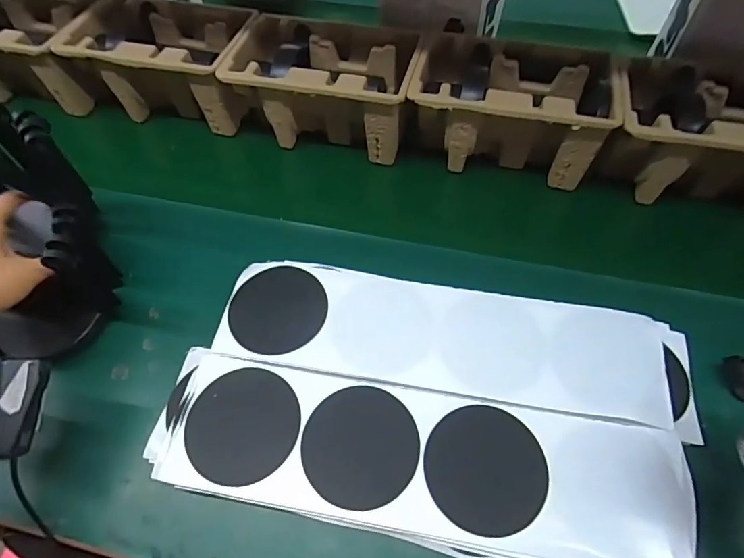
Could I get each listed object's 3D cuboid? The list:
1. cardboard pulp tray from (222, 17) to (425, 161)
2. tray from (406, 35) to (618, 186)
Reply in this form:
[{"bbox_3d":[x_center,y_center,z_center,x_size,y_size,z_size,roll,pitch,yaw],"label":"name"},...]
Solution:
[{"bbox_3d":[-0.058,-0.249,0.589,0.233,0.100,0.148,14,58,10],"label":"cardboard pulp tray"},{"bbox_3d":[0.162,-0.204,0.551,0.231,0.099,0.138,11,58,8],"label":"tray"}]

